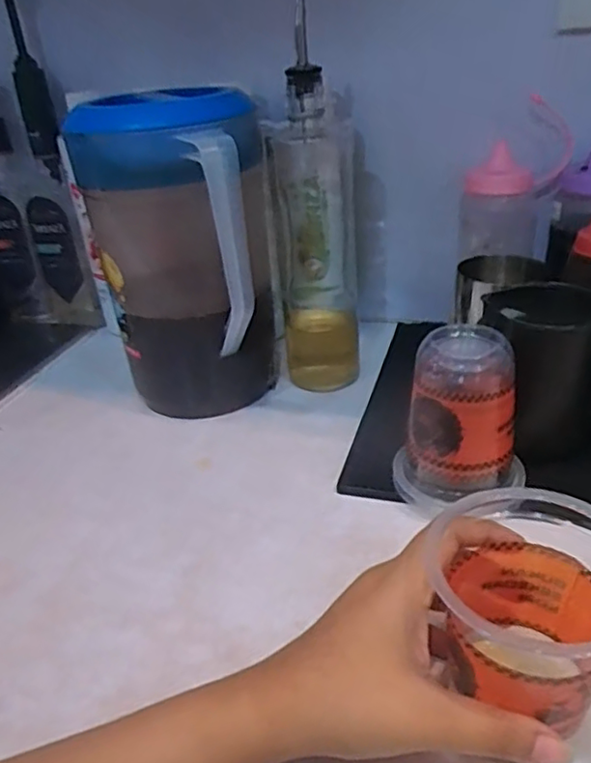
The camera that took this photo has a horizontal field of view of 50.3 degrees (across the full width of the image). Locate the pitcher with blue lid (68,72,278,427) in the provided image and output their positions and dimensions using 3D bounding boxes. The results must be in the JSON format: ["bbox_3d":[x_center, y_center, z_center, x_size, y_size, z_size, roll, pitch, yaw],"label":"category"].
[{"bbox_3d":[-0.092,-0.096,0.537,0.131,0.256,0.142,-2,31,5],"label":"pitcher with blue lid"}]

